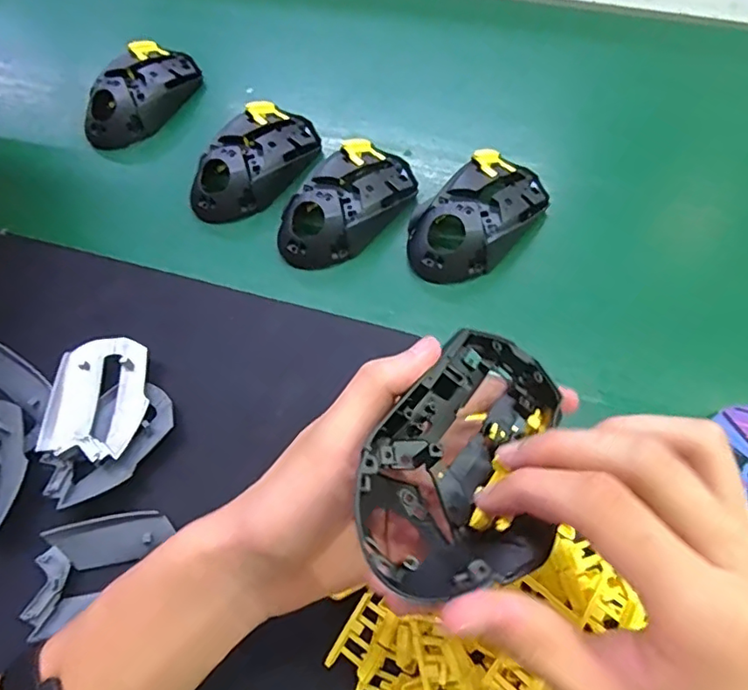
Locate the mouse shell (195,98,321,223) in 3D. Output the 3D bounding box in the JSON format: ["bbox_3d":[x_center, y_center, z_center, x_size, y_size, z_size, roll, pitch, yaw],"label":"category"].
[{"bbox_3d":[-0.092,-0.145,0.436,0.061,0.030,0.117,32,69,18],"label":"mouse shell"}]

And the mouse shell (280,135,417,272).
[{"bbox_3d":[-0.020,-0.106,0.408,0.059,0.032,0.113,37,71,19],"label":"mouse shell"}]

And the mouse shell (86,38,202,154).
[{"bbox_3d":[-0.205,-0.221,0.489,0.070,0.035,0.116,26,68,16],"label":"mouse shell"}]

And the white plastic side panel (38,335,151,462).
[{"bbox_3d":[-0.172,0.032,0.347,0.058,0.016,0.077,4,63,6],"label":"white plastic side panel"}]

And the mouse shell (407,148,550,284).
[{"bbox_3d":[0.073,-0.094,0.399,0.117,0.034,0.072,-37,67,-14],"label":"mouse shell"}]

